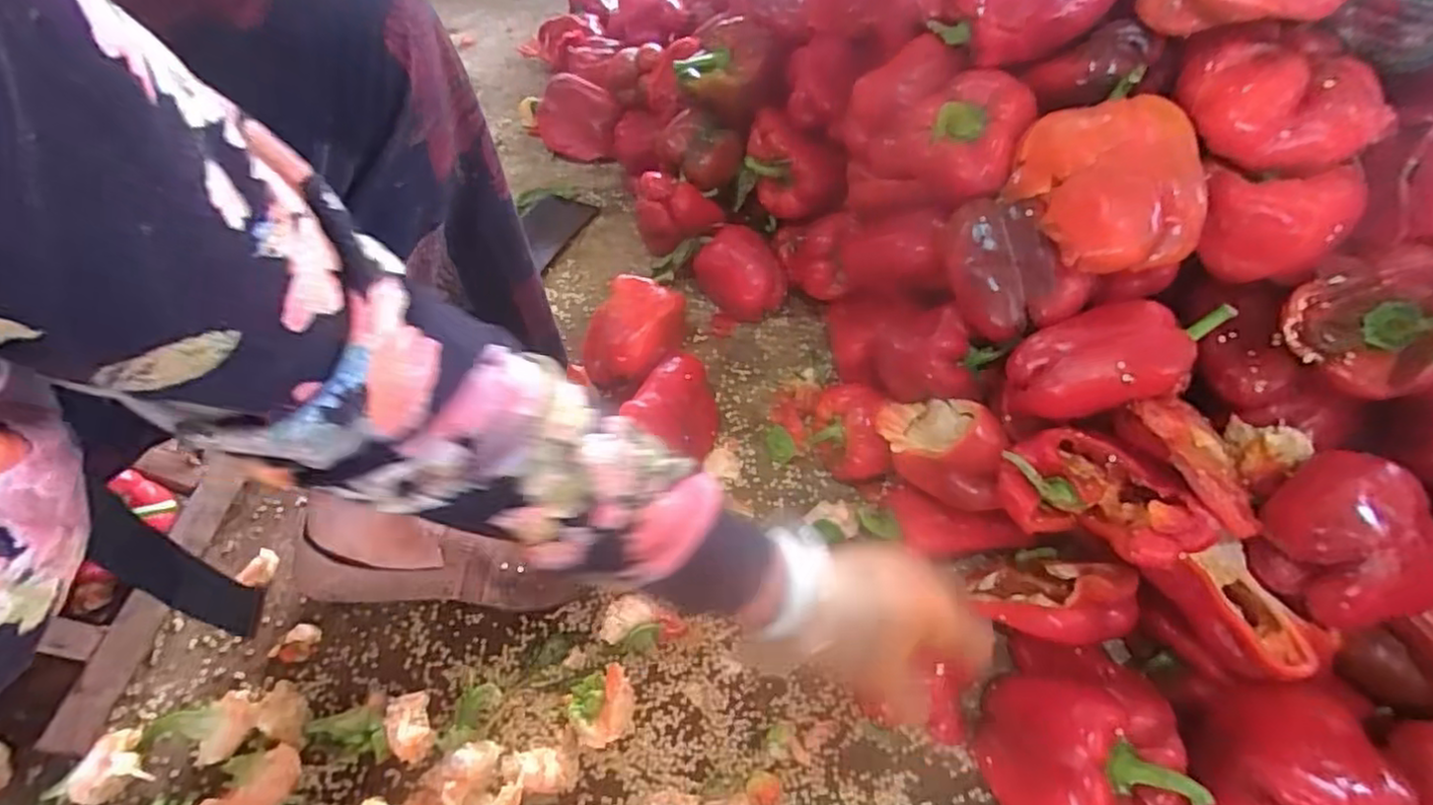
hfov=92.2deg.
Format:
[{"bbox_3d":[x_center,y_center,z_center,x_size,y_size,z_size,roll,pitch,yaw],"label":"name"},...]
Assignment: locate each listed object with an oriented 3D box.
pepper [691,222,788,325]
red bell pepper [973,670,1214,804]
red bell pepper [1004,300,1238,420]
[{"bbox_3d":[0.029,-0.131,0.724,0.068,0.073,0.091,-40,64,-23],"label":"pepper"},{"bbox_3d":[0.234,0.236,0.445,0.100,0.113,0.106,0,56,1],"label":"red bell pepper"},{"bbox_3d":[0.277,-0.031,0.468,0.153,0.058,0.072,-19,55,7],"label":"red bell pepper"}]

